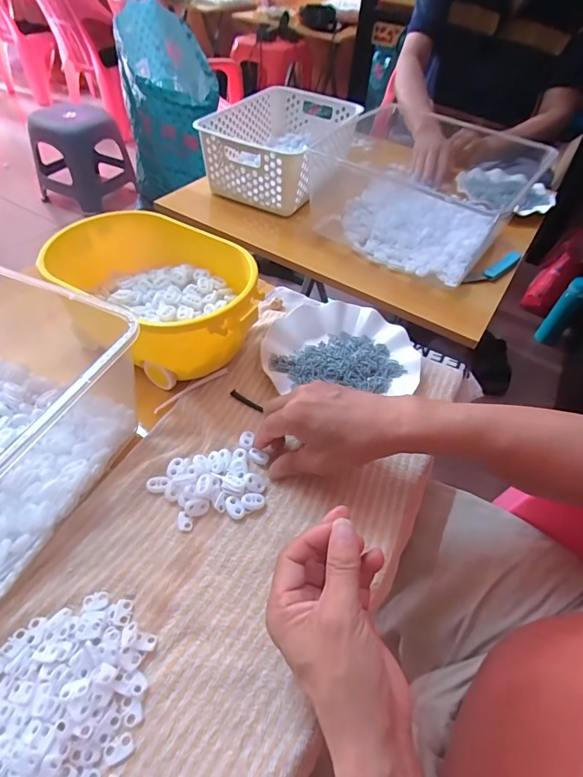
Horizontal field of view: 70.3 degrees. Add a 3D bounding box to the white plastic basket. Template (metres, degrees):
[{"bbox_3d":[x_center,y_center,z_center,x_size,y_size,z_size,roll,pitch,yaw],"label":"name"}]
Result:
[{"bbox_3d":[-0.023,-0.460,0.789,0.198,0.108,0.307,20,51,11],"label":"white plastic basket"}]

